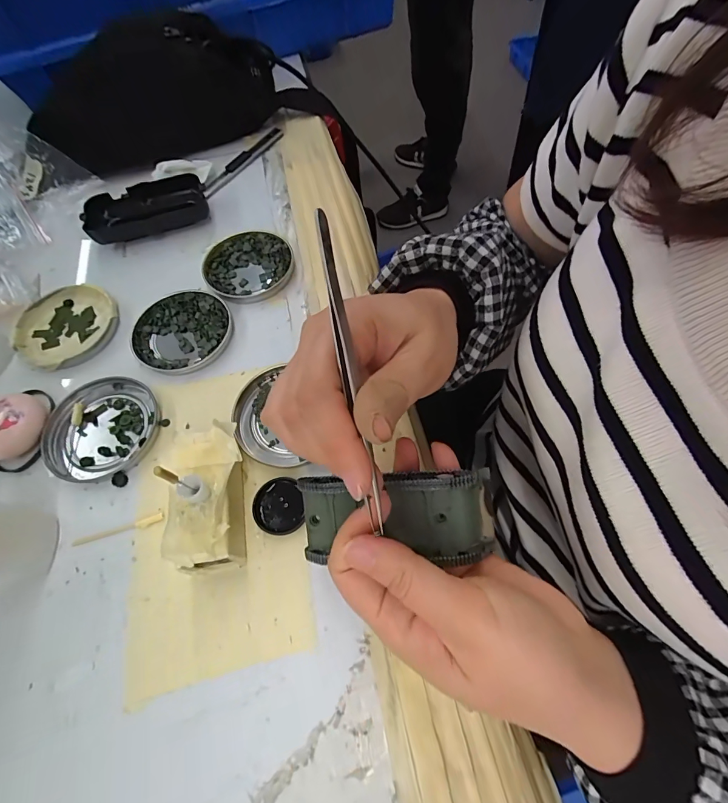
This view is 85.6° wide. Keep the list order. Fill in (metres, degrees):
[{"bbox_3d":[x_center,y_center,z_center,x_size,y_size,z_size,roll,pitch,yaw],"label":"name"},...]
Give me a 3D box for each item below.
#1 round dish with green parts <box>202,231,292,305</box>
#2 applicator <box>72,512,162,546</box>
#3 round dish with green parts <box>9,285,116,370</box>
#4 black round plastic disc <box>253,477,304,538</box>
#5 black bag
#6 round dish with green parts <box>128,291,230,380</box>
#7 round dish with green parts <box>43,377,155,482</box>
[{"bbox_3d":[-0.104,-0.122,0.351,0.076,0.009,0.078,-1,63,2],"label":"round dish with green parts"},{"bbox_3d":[-0.159,0.083,0.253,0.059,0.004,0.006,-16,64,-6],"label":"applicator"},{"bbox_3d":[-0.248,-0.064,0.329,0.079,0.012,0.079,-1,63,2],"label":"round dish with green parts"},{"bbox_3d":[-0.055,0.069,0.255,0.031,0.007,0.035,-20,64,-7],"label":"black round plastic disc"},{"bbox_3d":[-0.196,-0.335,0.409,0.276,0.100,0.096,-26,65,-10],"label":"black bag"},{"bbox_3d":[-0.148,-0.057,0.320,0.077,0.010,0.077,-1,63,2],"label":"round dish with green parts"},{"bbox_3d":[-0.190,0.019,0.285,0.073,0.008,0.076,-1,63,2],"label":"round dish with green parts"}]

